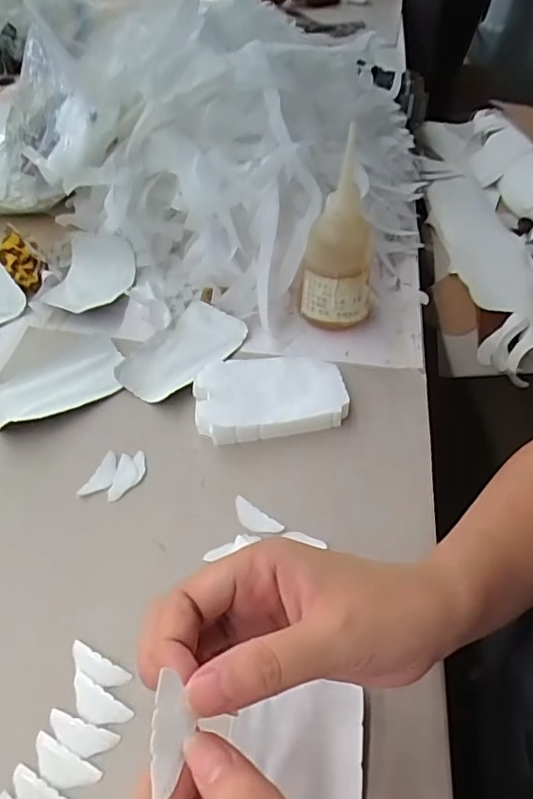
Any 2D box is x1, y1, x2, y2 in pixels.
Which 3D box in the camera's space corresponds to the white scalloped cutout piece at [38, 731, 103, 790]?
[{"bbox_3d":[-0.106,0.190,0.283,0.039,0.004,0.016,21,51,17],"label":"white scalloped cutout piece"}]

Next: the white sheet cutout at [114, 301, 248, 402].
[{"bbox_3d":[-0.077,-0.045,0.485,0.069,0.012,0.117,30,54,23],"label":"white sheet cutout"}]

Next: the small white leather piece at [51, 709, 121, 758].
[{"bbox_3d":[-0.100,0.180,0.292,0.040,0.004,0.014,15,49,12],"label":"small white leather piece"}]

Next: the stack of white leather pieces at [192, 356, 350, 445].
[{"bbox_3d":[0.002,-0.005,0.446,0.119,0.020,0.076,-8,49,-9],"label":"stack of white leather pieces"}]

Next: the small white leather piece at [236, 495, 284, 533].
[{"bbox_3d":[-0.008,0.083,0.382,0.040,0.004,0.015,30,60,28],"label":"small white leather piece"}]

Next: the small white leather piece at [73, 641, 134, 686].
[{"bbox_3d":[-0.098,0.154,0.315,0.040,0.004,0.012,23,51,18],"label":"small white leather piece"}]

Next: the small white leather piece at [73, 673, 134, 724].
[{"bbox_3d":[-0.094,0.168,0.302,0.040,0.004,0.015,25,52,19],"label":"small white leather piece"}]

